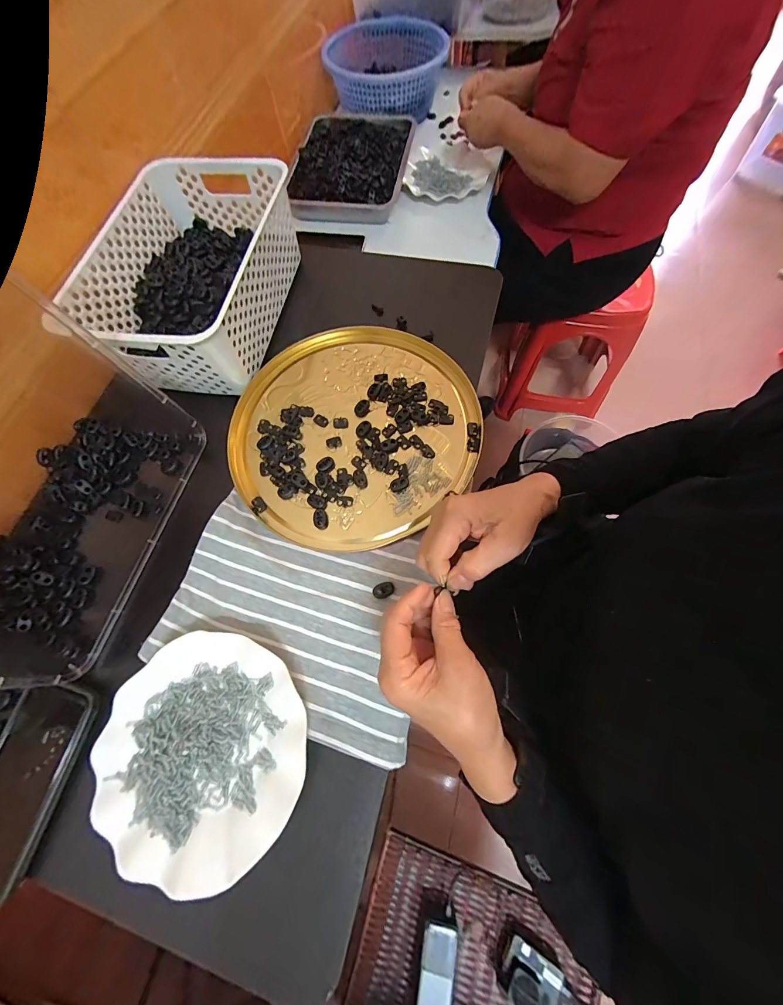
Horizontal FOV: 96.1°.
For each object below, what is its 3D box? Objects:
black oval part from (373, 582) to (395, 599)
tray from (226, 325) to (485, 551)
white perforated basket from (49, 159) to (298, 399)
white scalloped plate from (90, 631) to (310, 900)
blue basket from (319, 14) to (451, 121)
[{"bbox_3d":[-0.008,0.089,0.358,0.022,0.005,0.014,-21,69,-4],"label":"black oval part"},{"bbox_3d":[-0.045,-0.090,0.423,0.289,0.014,0.284,-1,69,2],"label":"tray"},{"bbox_3d":[-0.254,-0.293,0.456,0.203,0.097,0.304,10,70,8],"label":"white perforated basket"},{"bbox_3d":[-0.164,0.215,0.310,0.178,0.018,0.175,-1,69,3],"label":"white scalloped plate"},{"bbox_3d":[-0.013,-1.010,0.810,0.272,0.076,0.271,6,70,6],"label":"blue basket"}]

